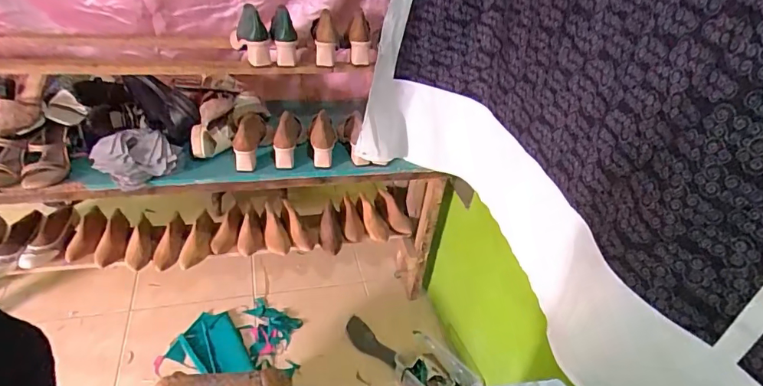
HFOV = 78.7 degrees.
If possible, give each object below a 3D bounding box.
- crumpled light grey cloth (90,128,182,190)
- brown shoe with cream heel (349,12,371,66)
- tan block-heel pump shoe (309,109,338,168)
[{"bbox_3d":[-0.613,-0.092,1.172,0.202,0.063,0.165,-10,40,-22],"label":"crumpled light grey cloth"},{"bbox_3d":[-0.057,-0.394,1.197,0.054,0.166,0.044,7,63,0],"label":"brown shoe with cream heel"},{"bbox_3d":[-0.157,-0.145,1.268,0.073,0.082,0.137,0,56,-9],"label":"tan block-heel pump shoe"}]

